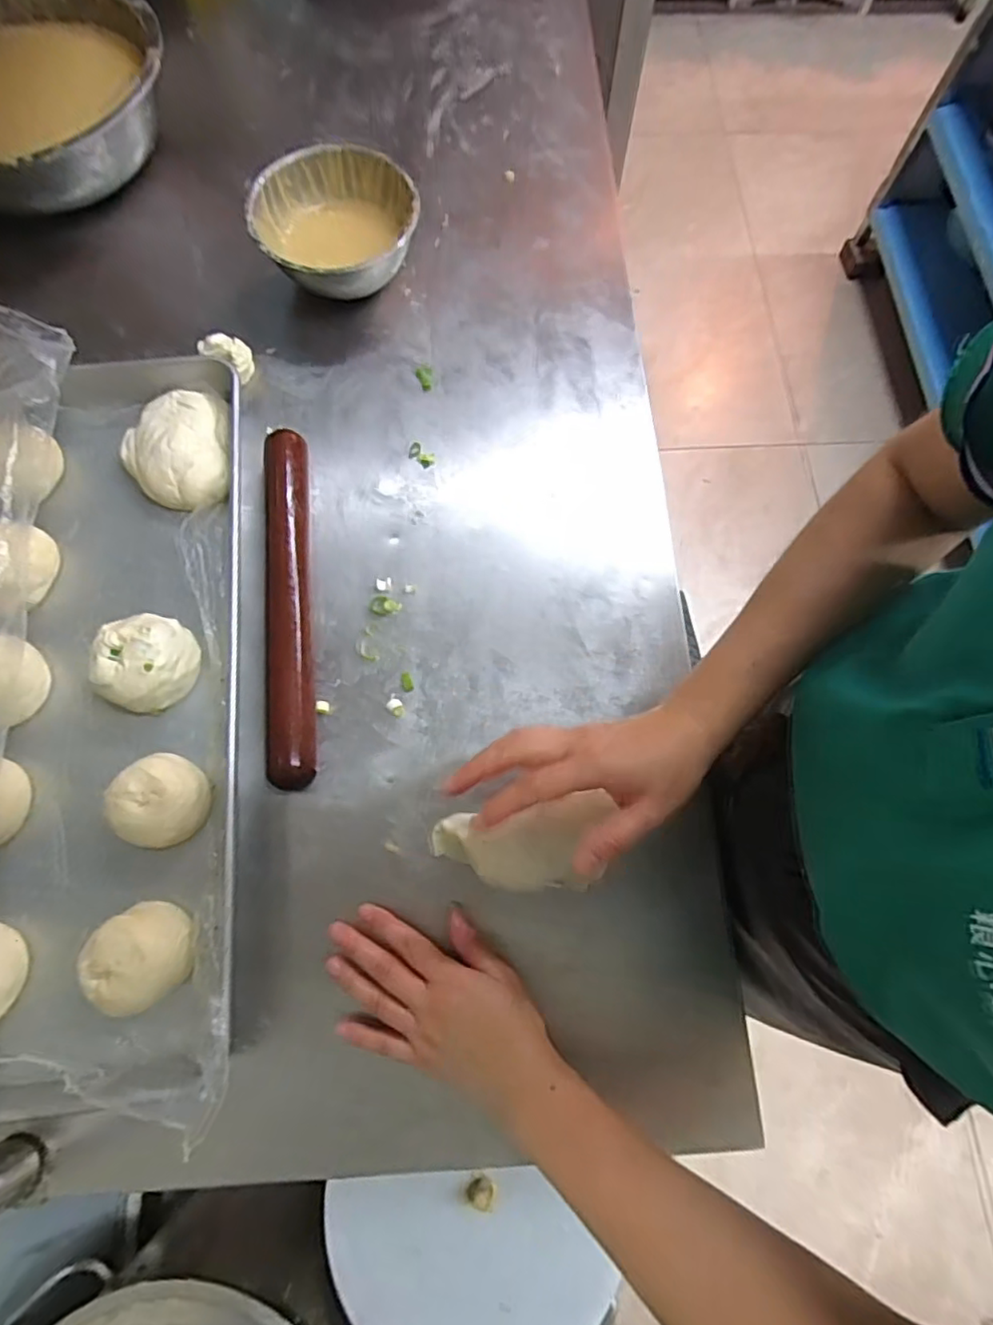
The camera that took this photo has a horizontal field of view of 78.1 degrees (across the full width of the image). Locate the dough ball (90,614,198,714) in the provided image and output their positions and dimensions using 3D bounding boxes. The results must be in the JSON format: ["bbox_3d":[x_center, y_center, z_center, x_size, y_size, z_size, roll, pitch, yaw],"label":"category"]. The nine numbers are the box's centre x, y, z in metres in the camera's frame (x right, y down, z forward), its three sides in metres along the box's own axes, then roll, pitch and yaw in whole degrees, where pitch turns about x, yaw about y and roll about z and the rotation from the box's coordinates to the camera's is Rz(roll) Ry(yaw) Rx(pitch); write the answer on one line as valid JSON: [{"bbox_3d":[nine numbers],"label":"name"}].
[{"bbox_3d":[-0.288,-0.003,0.506,0.077,0.057,0.073,-40,77,-13],"label":"dough ball"}]

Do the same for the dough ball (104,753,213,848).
[{"bbox_3d":[-0.255,0.108,0.476,0.063,0.055,0.067,0,72,-1],"label":"dough ball"}]

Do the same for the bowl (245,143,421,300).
[{"bbox_3d":[-0.160,-0.437,0.631,0.158,0.077,0.147,0,72,-1],"label":"bowl"}]

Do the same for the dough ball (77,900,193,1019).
[{"bbox_3d":[-0.249,0.208,0.431,0.063,0.043,0.067,0,72,-1],"label":"dough ball"}]

